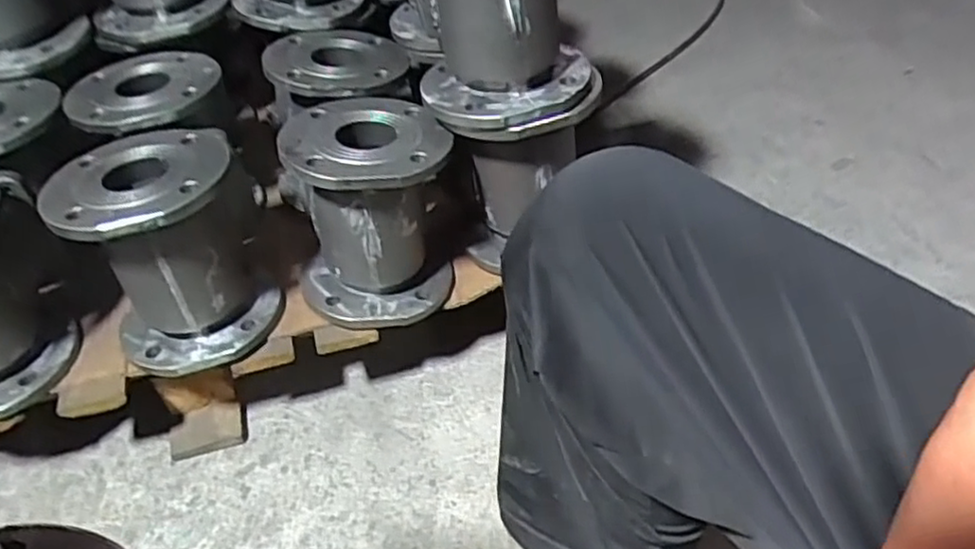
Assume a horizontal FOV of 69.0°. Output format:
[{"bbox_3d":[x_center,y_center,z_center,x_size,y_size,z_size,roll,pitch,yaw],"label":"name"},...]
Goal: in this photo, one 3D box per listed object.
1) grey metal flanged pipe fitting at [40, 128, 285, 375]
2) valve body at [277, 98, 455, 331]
[{"bbox_3d":[-0.323,-0.036,0.734,0.166,0.191,0.184,-19,45,-17],"label":"grey metal flanged pipe fitting"},{"bbox_3d":[-0.127,-0.071,0.766,0.171,0.195,0.159,-12,43,-10],"label":"valve body"}]

